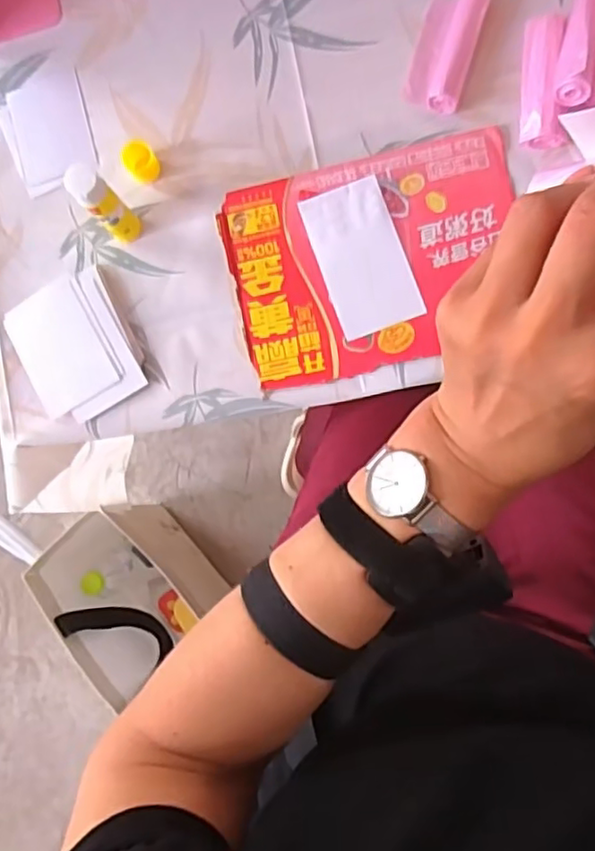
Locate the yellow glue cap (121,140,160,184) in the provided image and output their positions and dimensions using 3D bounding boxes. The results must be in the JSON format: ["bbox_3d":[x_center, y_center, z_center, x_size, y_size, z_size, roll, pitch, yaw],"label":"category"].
[{"bbox_3d":[-0.155,-0.262,0.636,0.031,0.030,0.032,-1,85,6],"label":"yellow glue cap"}]

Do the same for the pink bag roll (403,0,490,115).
[{"bbox_3d":[0.140,-0.357,0.602,0.054,0.030,0.115,16,87,7],"label":"pink bag roll"}]

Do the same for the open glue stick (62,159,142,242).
[{"bbox_3d":[-0.174,-0.199,0.587,0.033,0.115,0.025,-38,82,2],"label":"open glue stick"}]

